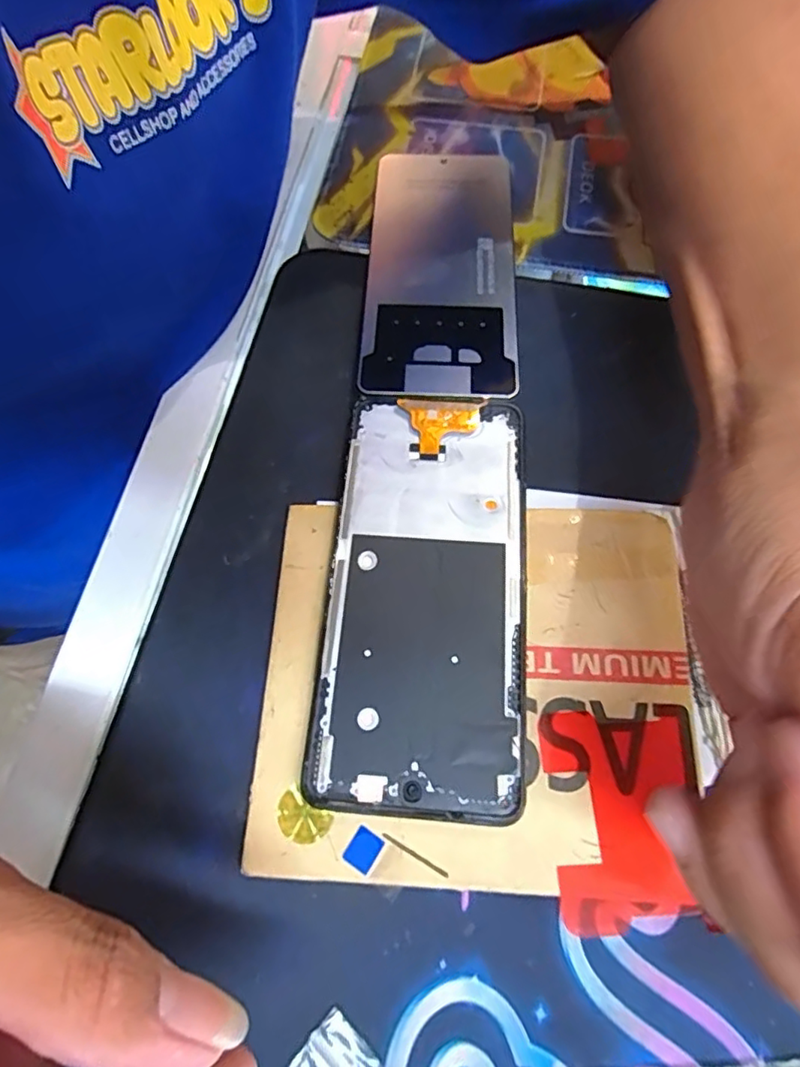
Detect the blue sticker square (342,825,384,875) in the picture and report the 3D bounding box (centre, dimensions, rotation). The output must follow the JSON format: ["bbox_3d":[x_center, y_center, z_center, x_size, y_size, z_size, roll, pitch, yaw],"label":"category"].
[{"bbox_3d":[-0.013,0.107,0.197,0.010,0.004,0.012,30,72,13],"label":"blue sticker square"}]

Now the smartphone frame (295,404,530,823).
[{"bbox_3d":[0.008,0.021,0.229,0.078,0.009,0.162,4,68,4],"label":"smartphone frame"}]

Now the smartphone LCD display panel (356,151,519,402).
[{"bbox_3d":[0.020,-0.133,0.290,0.071,0.006,0.161,1,68,3],"label":"smartphone LCD display panel"}]

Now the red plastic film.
[{"bbox_3d":[0.077,0.098,0.202,0.050,0.006,0.068,-4,68,1],"label":"red plastic film"}]

